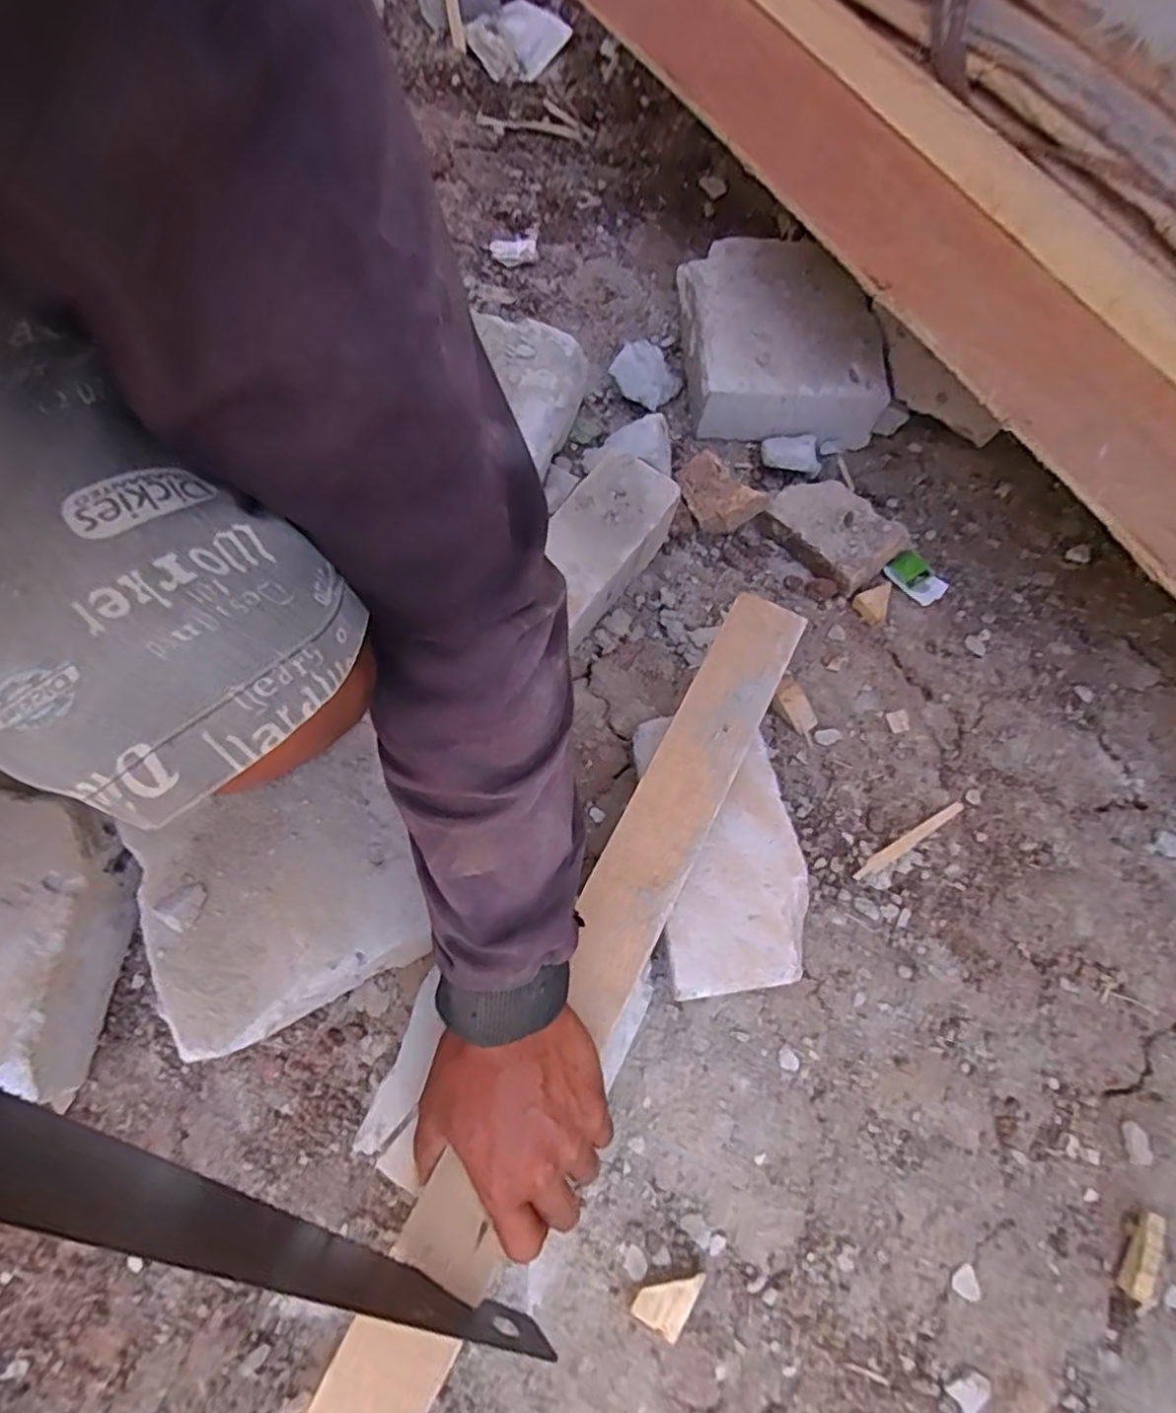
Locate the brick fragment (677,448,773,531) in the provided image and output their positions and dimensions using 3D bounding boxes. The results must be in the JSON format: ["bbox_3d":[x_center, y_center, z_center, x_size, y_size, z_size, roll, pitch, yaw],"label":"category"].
[{"bbox_3d":[0.132,-0.215,0.689,0.060,0.056,0.094,-41,75,-17],"label":"brick fragment"}]

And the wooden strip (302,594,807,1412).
[{"bbox_3d":[-0.044,0.237,0.379,0.054,0.016,0.742,27,72,8],"label":"wooden strip"}]

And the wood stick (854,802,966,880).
[{"bbox_3d":[0.271,0.114,0.570,0.118,0.005,0.011,-28,71,-13],"label":"wood stick"}]

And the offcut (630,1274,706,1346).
[{"bbox_3d":[0.052,0.386,0.444,0.032,0.023,0.041,36,70,12],"label":"offcut"}]

